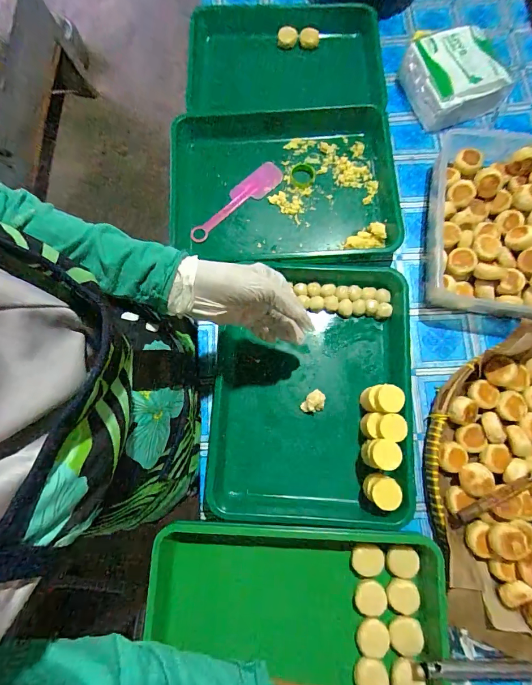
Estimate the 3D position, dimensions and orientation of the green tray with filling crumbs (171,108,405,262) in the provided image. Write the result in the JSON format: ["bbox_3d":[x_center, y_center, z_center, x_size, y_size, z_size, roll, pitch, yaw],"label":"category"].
[{"bbox_3d":[0.029,-0.260,0.582,0.373,0.049,0.276,-2,77,1],"label":"green tray with filling crumbs"}]

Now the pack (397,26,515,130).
[{"bbox_3d":[0.335,-0.473,0.623,0.136,0.064,0.142,-24,78,-4],"label":"pack"}]

